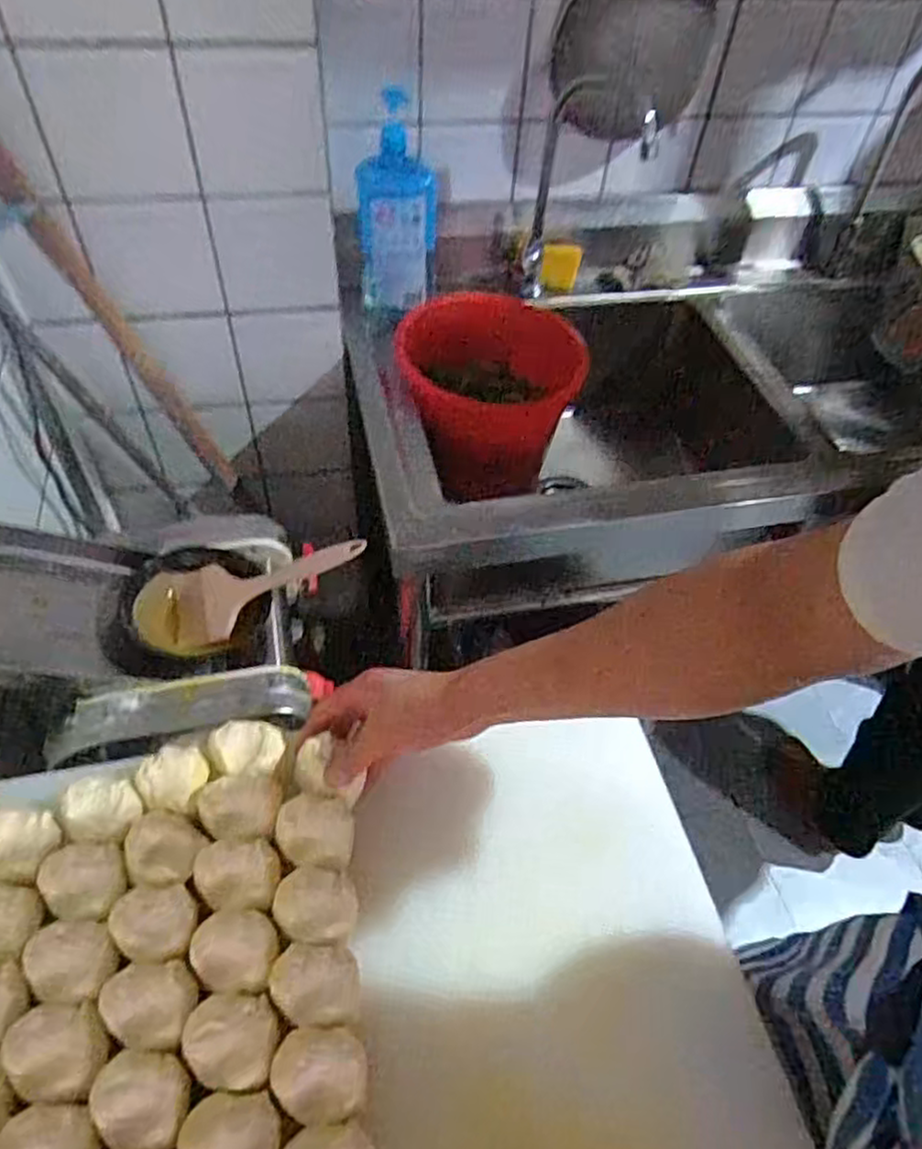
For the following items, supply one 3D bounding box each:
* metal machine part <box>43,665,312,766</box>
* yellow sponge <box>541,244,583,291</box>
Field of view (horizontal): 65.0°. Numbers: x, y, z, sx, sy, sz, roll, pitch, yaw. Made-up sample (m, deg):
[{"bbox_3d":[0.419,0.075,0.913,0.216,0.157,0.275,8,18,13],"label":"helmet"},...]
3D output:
[{"bbox_3d":[-0.256,0.125,0.665,0.224,0.029,0.055,-7,52,-10],"label":"metal machine part"},{"bbox_3d":[0.161,-0.498,1.169,0.078,0.066,0.015,-7,29,-30],"label":"yellow sponge"}]

